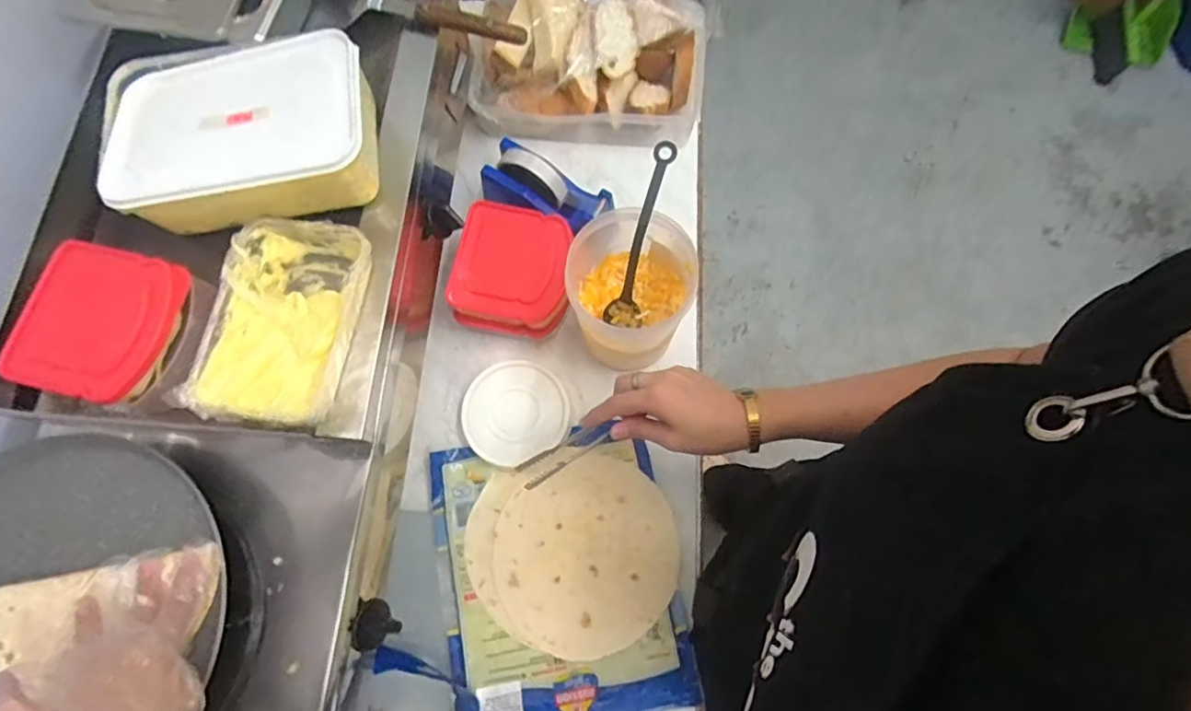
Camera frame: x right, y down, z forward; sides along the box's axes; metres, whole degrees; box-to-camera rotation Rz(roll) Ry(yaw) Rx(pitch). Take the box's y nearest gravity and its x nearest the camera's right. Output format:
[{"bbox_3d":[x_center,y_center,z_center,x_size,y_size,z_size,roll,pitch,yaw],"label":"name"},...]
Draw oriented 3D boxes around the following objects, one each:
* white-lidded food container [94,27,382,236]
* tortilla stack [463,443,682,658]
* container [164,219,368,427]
[{"bbox_3d":[-0.303,-0.192,0.493,0.214,0.067,0.148,-8,74,-1],"label":"white-lidded food container"},{"bbox_3d":[-0.024,0.203,0.590,0.216,0.012,0.197,14,75,5],"label":"tortilla stack"},{"bbox_3d":[-0.264,-0.030,0.476,0.120,0.036,0.175,8,74,4],"label":"container"}]

